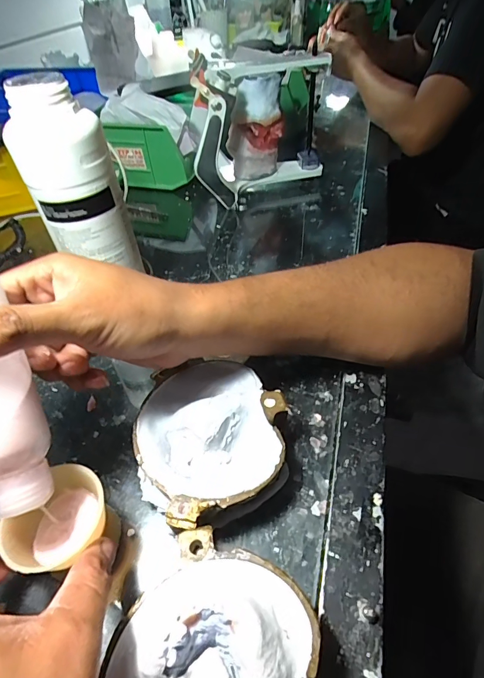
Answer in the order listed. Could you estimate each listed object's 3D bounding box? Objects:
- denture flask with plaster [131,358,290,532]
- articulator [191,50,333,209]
[{"bbox_3d":[-0.023,0.063,0.255,0.096,0.036,0.108,-23,48,-17],"label":"denture flask with plaster"},{"bbox_3d":[0.028,-0.258,0.475,0.164,0.154,0.131,-3,46,1],"label":"articulator"}]

